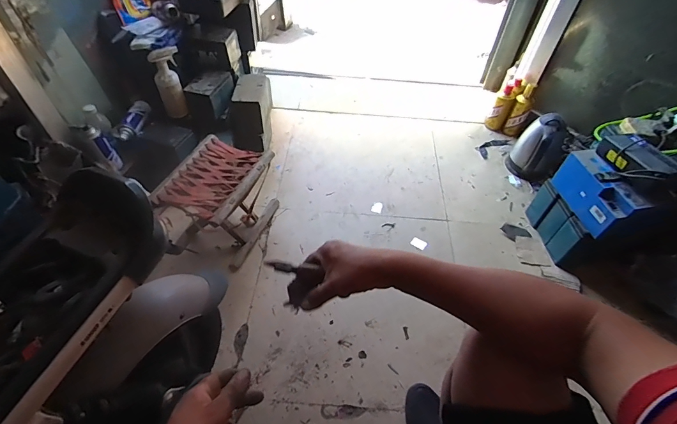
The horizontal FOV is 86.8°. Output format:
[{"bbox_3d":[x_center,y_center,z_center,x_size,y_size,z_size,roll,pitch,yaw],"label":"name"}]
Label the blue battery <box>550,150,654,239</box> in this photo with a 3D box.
[{"bbox_3d":[0.707,-0.056,0.983,0.084,0.127,0.234,-10,52,-12],"label":"blue battery"}]

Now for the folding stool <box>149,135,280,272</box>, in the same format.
[{"bbox_3d":[-0.355,-0.031,1.106,0.228,0.246,0.286,19,52,12],"label":"folding stool"}]

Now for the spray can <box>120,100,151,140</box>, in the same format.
[{"bbox_3d":[-0.678,-0.315,1.201,0.061,0.046,0.165,1,50,-3],"label":"spray can"}]

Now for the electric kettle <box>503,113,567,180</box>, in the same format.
[{"bbox_3d":[0.770,-0.256,1.366,0.175,0.237,0.197,30,55,20],"label":"electric kettle"}]

